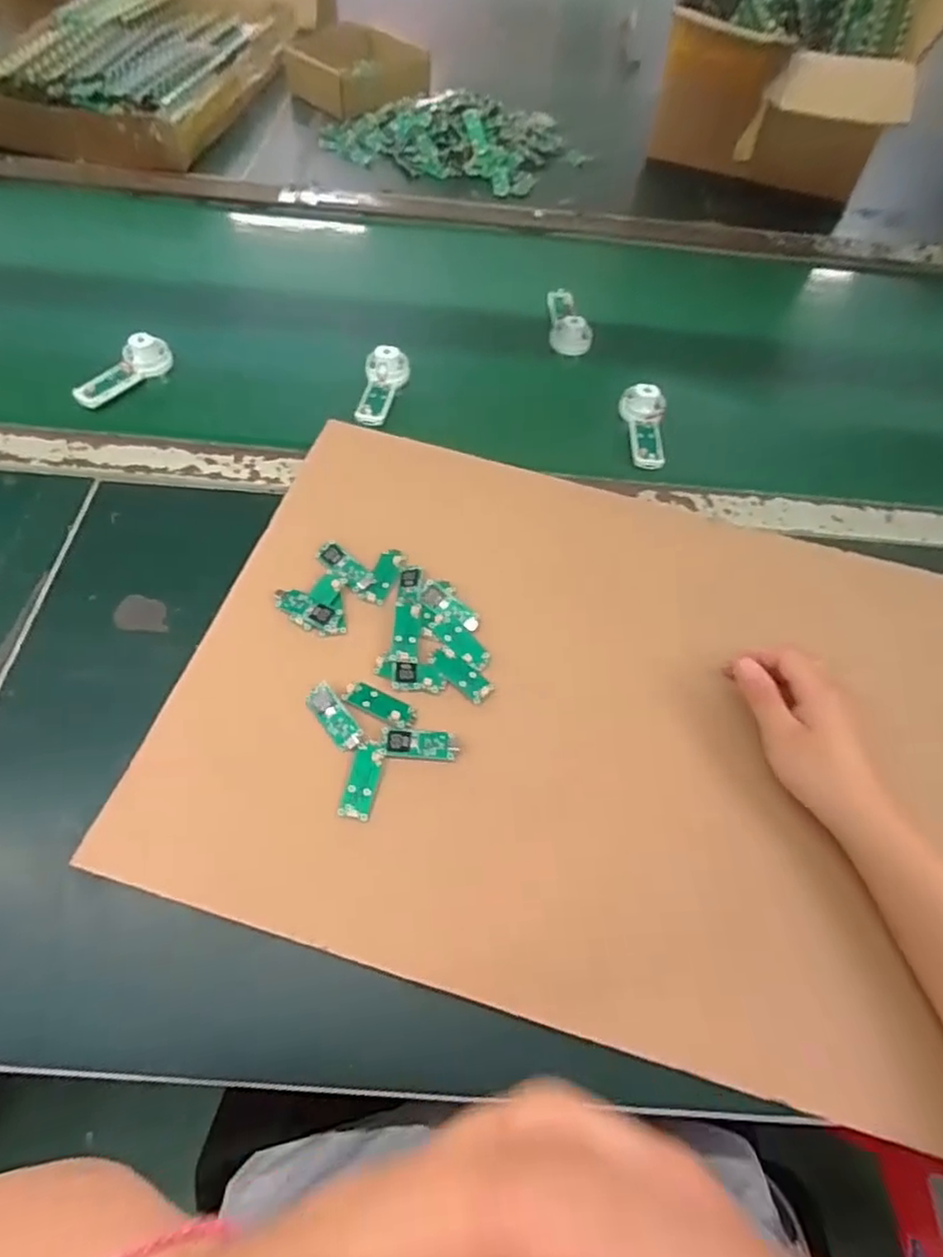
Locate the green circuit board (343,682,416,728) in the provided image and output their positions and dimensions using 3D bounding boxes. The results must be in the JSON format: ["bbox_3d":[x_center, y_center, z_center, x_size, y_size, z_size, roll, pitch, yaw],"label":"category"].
[{"bbox_3d":[-0.062,0.051,0.444,0.051,0.006,0.018,24,60,11],"label":"green circuit board"}]

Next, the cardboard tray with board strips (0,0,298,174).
[{"bbox_3d":[-0.434,-0.760,0.869,0.288,0.061,0.454,13,59,4],"label":"cardboard tray with board strips"}]

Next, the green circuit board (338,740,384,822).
[{"bbox_3d":[-0.070,0.096,0.418,0.019,0.007,0.050,10,59,2],"label":"green circuit board"}]

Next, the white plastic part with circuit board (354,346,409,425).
[{"bbox_3d":[-0.082,-0.224,0.609,0.036,0.023,0.085,8,58,1],"label":"white plastic part with circuit board"}]

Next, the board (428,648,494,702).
[{"bbox_3d":[-0.007,0.031,0.461,0.048,0.004,0.019,39,64,14],"label":"board"}]

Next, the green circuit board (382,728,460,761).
[{"bbox_3d":[-0.034,0.076,0.431,0.048,0.004,0.020,3,59,-2],"label":"green circuit board"}]

